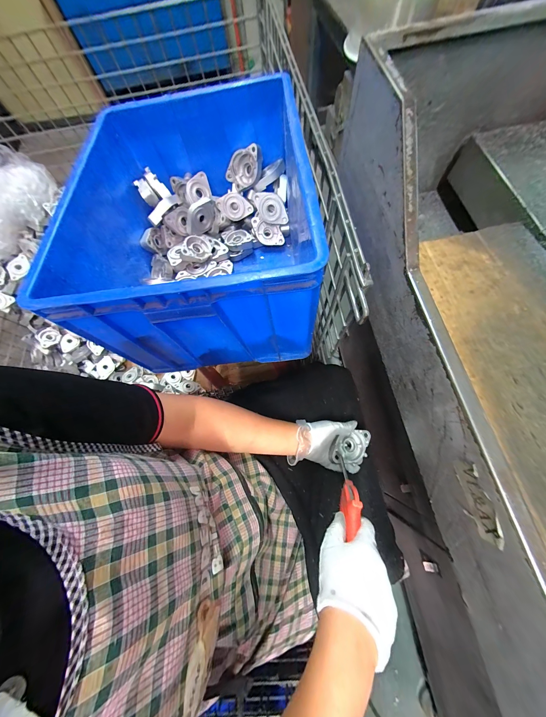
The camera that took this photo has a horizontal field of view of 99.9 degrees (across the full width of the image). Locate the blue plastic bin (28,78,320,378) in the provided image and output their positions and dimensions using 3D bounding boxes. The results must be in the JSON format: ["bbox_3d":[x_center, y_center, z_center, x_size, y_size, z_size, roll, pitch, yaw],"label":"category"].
[{"bbox_3d":[-0.151,-0.287,0.498,0.412,0.276,0.561,-7,70,2],"label":"blue plastic bin"}]

